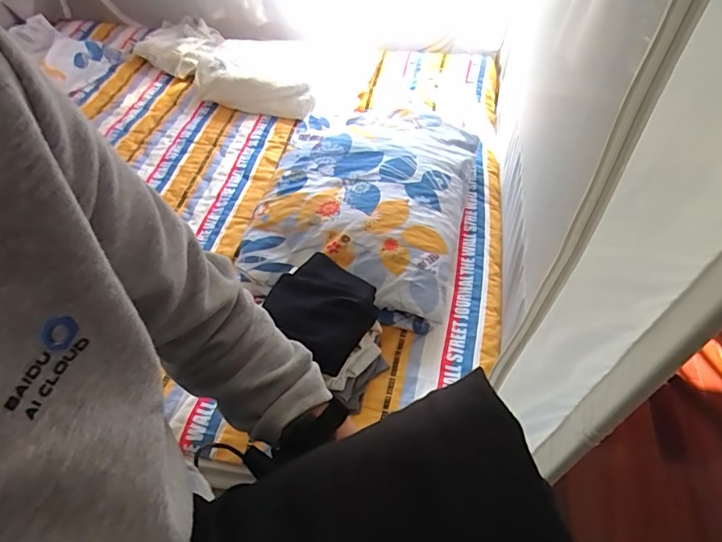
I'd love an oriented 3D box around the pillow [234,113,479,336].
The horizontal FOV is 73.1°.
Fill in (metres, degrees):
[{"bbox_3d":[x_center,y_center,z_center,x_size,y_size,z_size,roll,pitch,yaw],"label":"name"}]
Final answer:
[{"bbox_3d":[0.011,-0.186,1.329,0.533,0.176,0.647,9,50,7],"label":"pillow"}]

